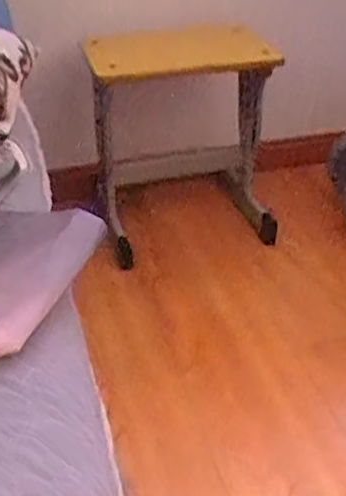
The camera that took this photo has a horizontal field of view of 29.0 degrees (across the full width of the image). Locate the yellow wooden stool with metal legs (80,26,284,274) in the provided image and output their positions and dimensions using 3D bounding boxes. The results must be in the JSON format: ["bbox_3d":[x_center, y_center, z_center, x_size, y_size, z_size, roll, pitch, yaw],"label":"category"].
[{"bbox_3d":[0.030,-0.211,1.321,0.352,0.361,0.207,-8,34,-12],"label":"yellow wooden stool with metal legs"}]

